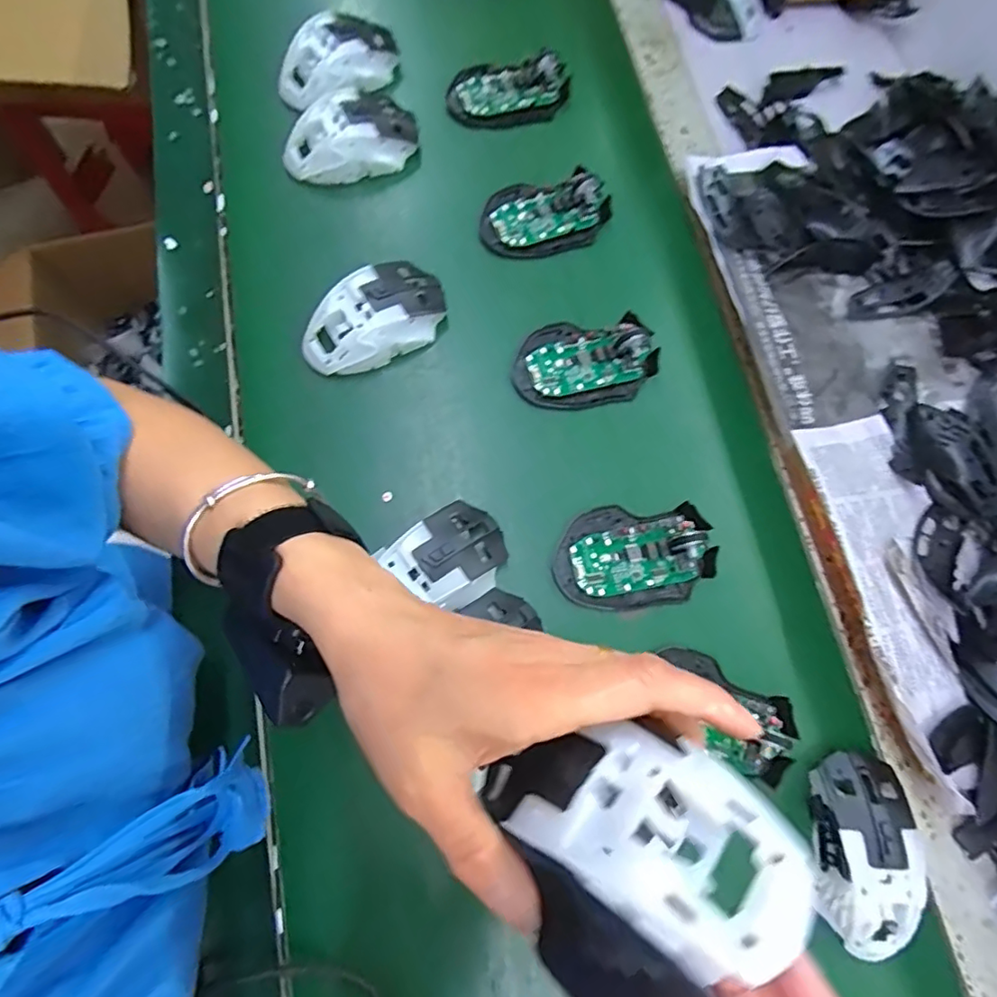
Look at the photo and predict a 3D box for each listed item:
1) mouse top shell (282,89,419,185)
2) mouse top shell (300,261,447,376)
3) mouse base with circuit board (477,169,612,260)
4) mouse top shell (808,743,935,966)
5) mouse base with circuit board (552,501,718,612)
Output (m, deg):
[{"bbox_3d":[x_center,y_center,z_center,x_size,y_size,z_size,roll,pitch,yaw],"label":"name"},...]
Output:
[{"bbox_3d":[-0.133,-0.320,0.499,0.118,0.040,0.077,-25,76,-5],"label":"mouse top shell"},{"bbox_3d":[-0.097,-0.140,0.445,0.119,0.041,0.064,-30,77,-6],"label":"mouse top shell"},{"bbox_3d":[0.041,-0.248,0.490,0.114,0.019,0.066,-10,75,-1],"label":"mouse base with circuit board"},{"bbox_3d":[0.233,0.224,0.358,0.059,0.042,0.113,3,75,2],"label":"mouse top shell"},{"bbox_3d":[0.098,0.040,0.407,0.114,0.023,0.075,-10,75,-1],"label":"mouse base with circuit board"}]

